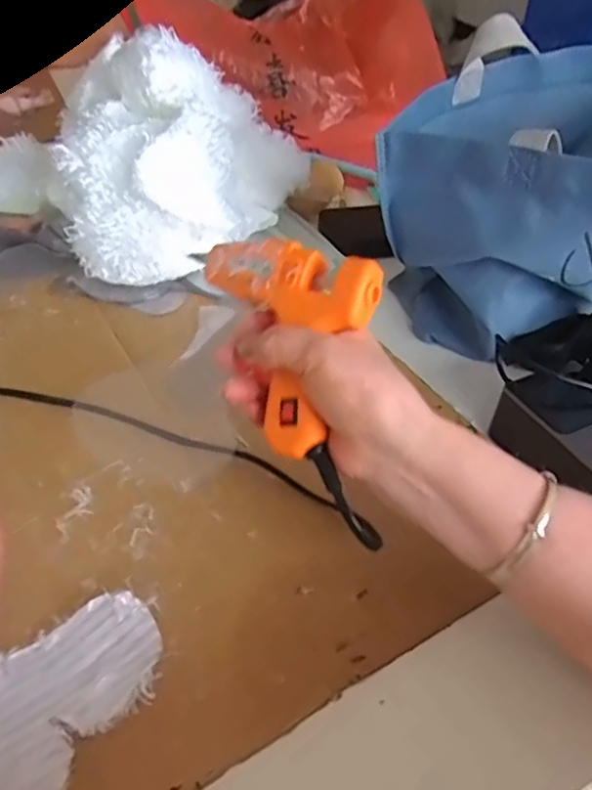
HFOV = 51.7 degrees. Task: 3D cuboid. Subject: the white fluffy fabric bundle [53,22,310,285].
[{"bbox_3d":[-0.104,-0.230,0.599,0.225,0.152,0.239,-4,43,-7],"label":"white fluffy fabric bundle"}]

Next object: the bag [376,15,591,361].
[{"bbox_3d":[0.213,-0.132,0.472,0.256,0.200,0.185,24,47,22],"label":"bag"}]

